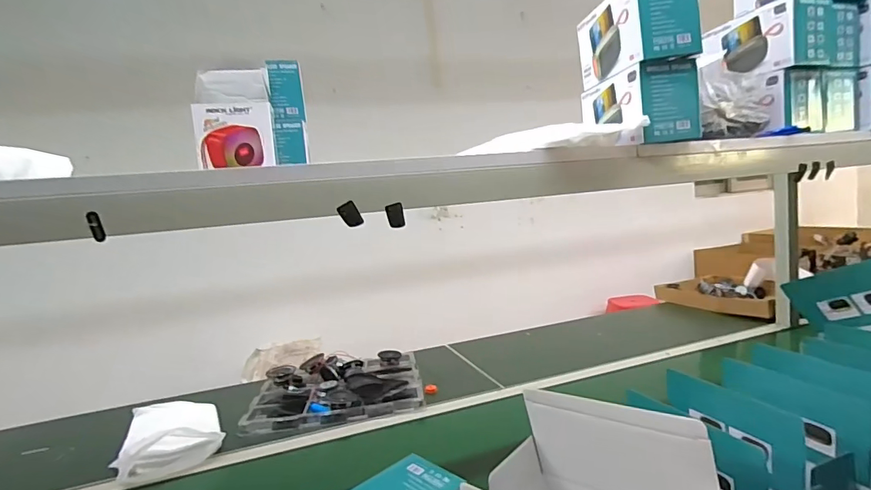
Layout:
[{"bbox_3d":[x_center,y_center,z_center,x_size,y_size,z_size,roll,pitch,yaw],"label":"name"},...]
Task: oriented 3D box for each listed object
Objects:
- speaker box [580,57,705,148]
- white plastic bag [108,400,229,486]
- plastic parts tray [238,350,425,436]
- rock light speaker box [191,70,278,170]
[{"bbox_3d":[0.294,-0.195,0.681,0.088,0.100,0.164,-6,6,-6],"label":"speaker box"},{"bbox_3d":[-0.557,0.388,0.978,0.190,0.070,0.288,-9,6,-26],"label":"white plastic bag"},{"bbox_3d":[-0.242,0.349,1.156,0.405,0.056,0.351,-7,6,-9],"label":"plastic parts tray"},{"bbox_3d":[-0.276,-0.174,0.636,0.098,0.132,0.075,-7,6,-13],"label":"rock light speaker box"}]

